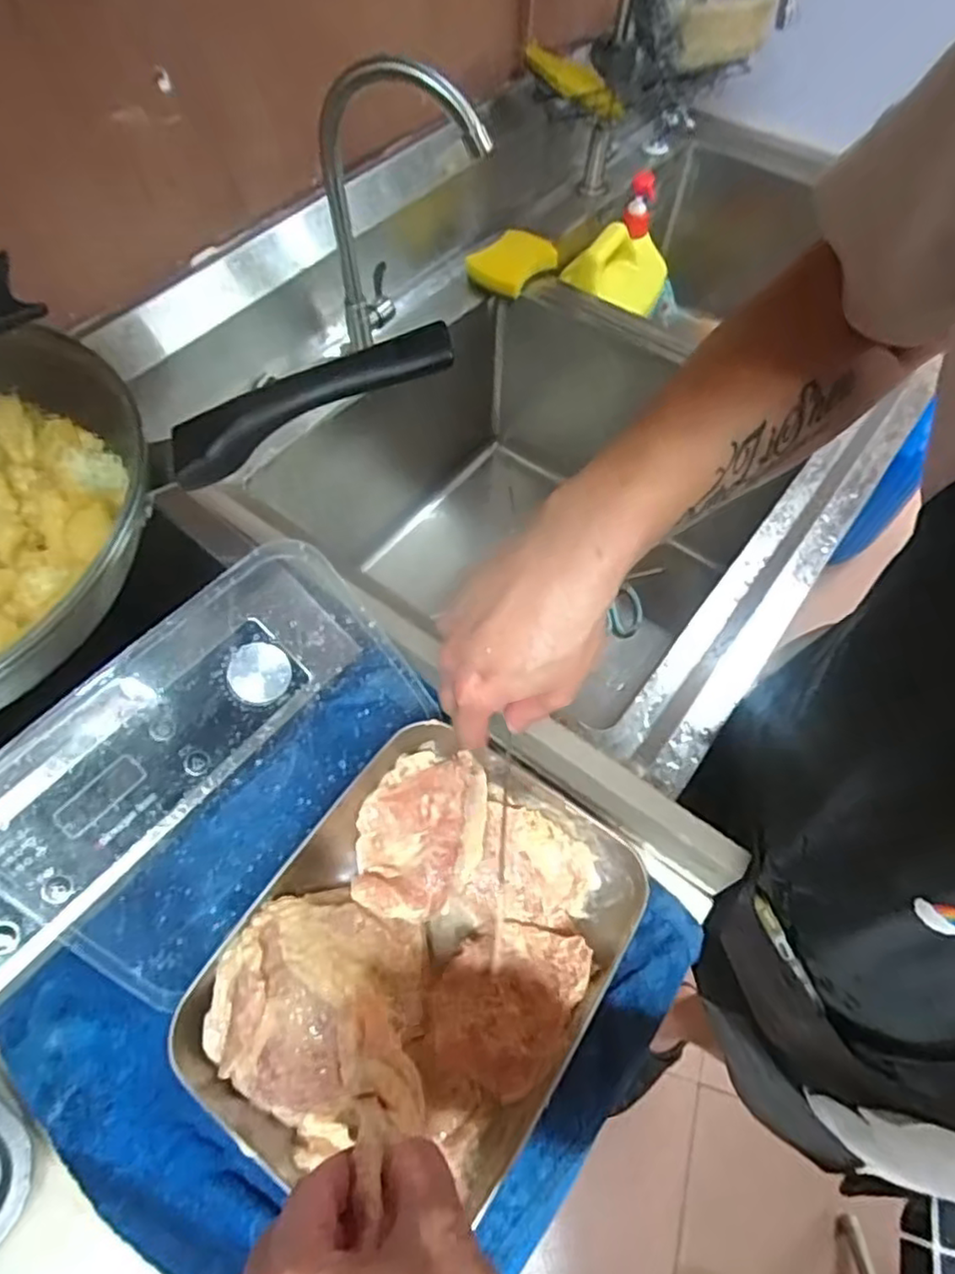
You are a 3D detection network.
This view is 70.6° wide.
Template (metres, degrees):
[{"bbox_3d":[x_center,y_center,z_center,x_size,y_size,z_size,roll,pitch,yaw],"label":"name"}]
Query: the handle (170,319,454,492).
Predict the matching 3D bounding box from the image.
[{"bbox_3d":[-0.099,-0.140,0.394,0.174,0.024,0.037,-22,62,6],"label":"handle"}]

